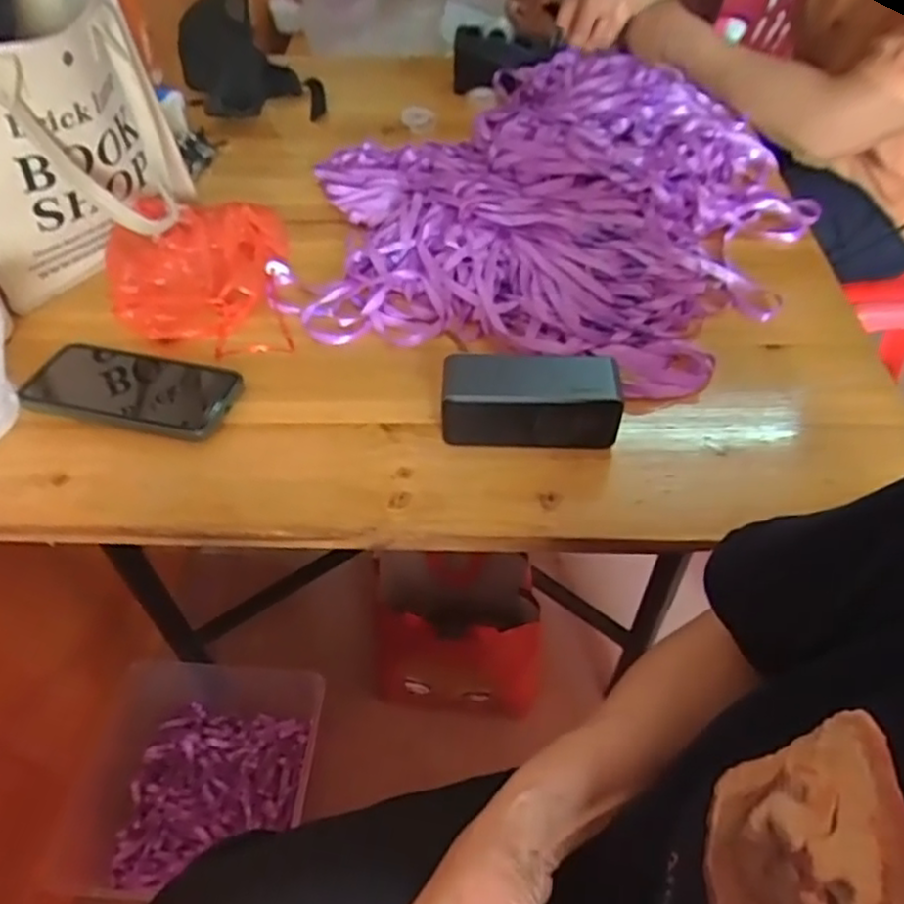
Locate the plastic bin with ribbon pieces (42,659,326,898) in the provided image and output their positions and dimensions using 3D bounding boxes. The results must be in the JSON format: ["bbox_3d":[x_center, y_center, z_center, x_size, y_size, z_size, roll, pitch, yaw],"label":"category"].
[{"bbox_3d":[-0.364,0.467,1.003,0.303,0.124,0.302,4,49,5],"label":"plastic bin with ribbon pieces"}]

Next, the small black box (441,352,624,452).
[{"bbox_3d":[0.057,-0.036,0.524,0.126,0.060,0.047,2,49,2],"label":"small black box"}]

